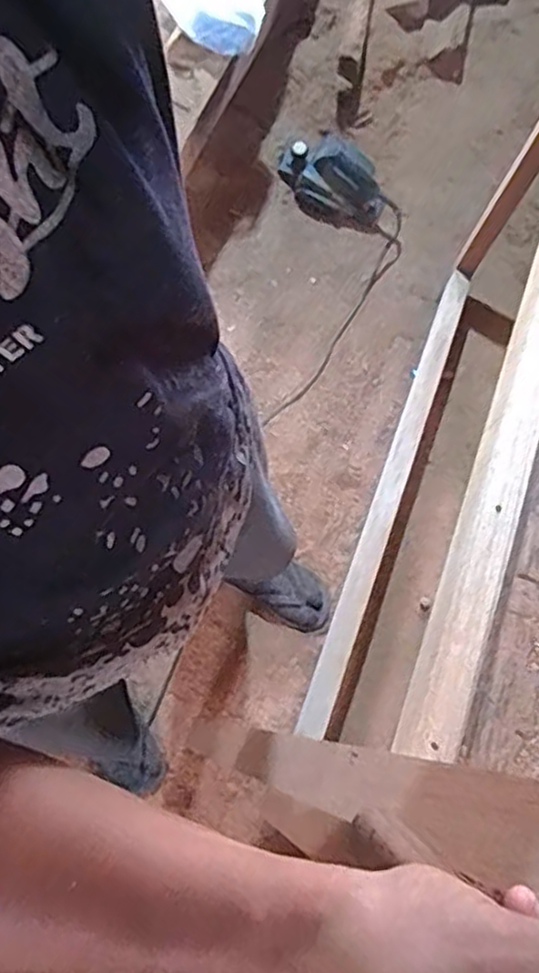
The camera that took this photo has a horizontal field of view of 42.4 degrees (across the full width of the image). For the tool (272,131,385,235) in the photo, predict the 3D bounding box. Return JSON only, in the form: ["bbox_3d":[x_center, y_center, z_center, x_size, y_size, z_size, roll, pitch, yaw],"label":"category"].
[{"bbox_3d":[0.159,-0.741,1.697,0.165,0.122,0.282,-43,76,-14],"label":"tool"}]

